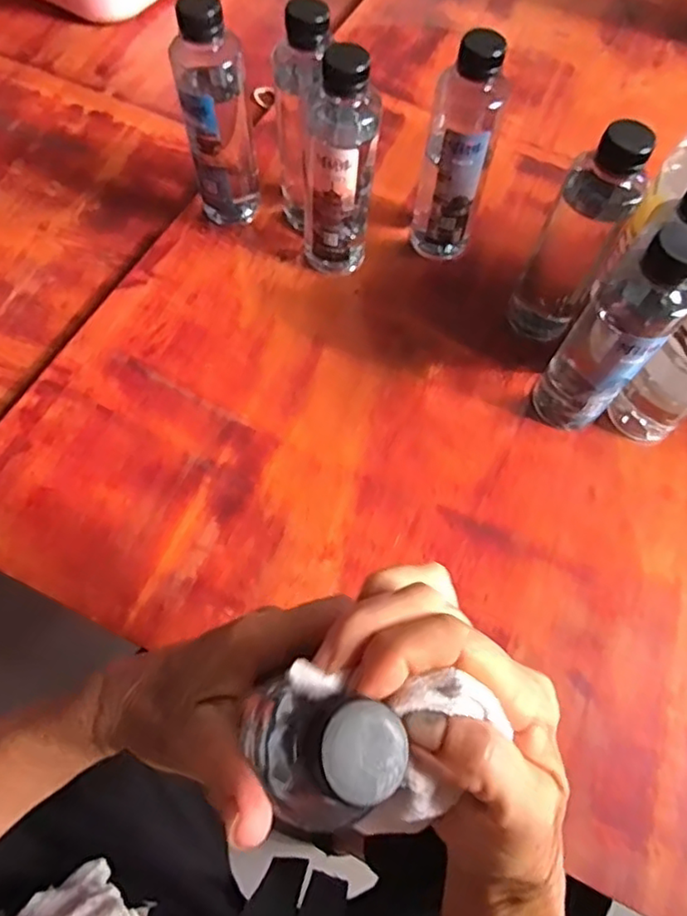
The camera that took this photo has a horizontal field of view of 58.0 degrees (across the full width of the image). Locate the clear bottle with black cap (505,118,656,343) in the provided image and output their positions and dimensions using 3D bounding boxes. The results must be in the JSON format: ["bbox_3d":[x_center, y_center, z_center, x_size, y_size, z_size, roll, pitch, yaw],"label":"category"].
[{"bbox_3d":[0.170,-0.157,0.458,0.052,0.176,0.045,30,66,11],"label":"clear bottle with black cap"}]

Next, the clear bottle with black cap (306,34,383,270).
[{"bbox_3d":[-0.003,-0.220,0.481,0.055,0.177,0.049,7,64,1],"label":"clear bottle with black cap"}]

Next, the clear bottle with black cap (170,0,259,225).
[{"bbox_3d":[-0.102,-0.266,0.509,0.050,0.195,0.043,-7,64,-6],"label":"clear bottle with black cap"}]

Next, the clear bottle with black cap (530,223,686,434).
[{"bbox_3d":[0.180,-0.078,0.418,0.055,0.183,0.044,34,67,13],"label":"clear bottle with black cap"}]

